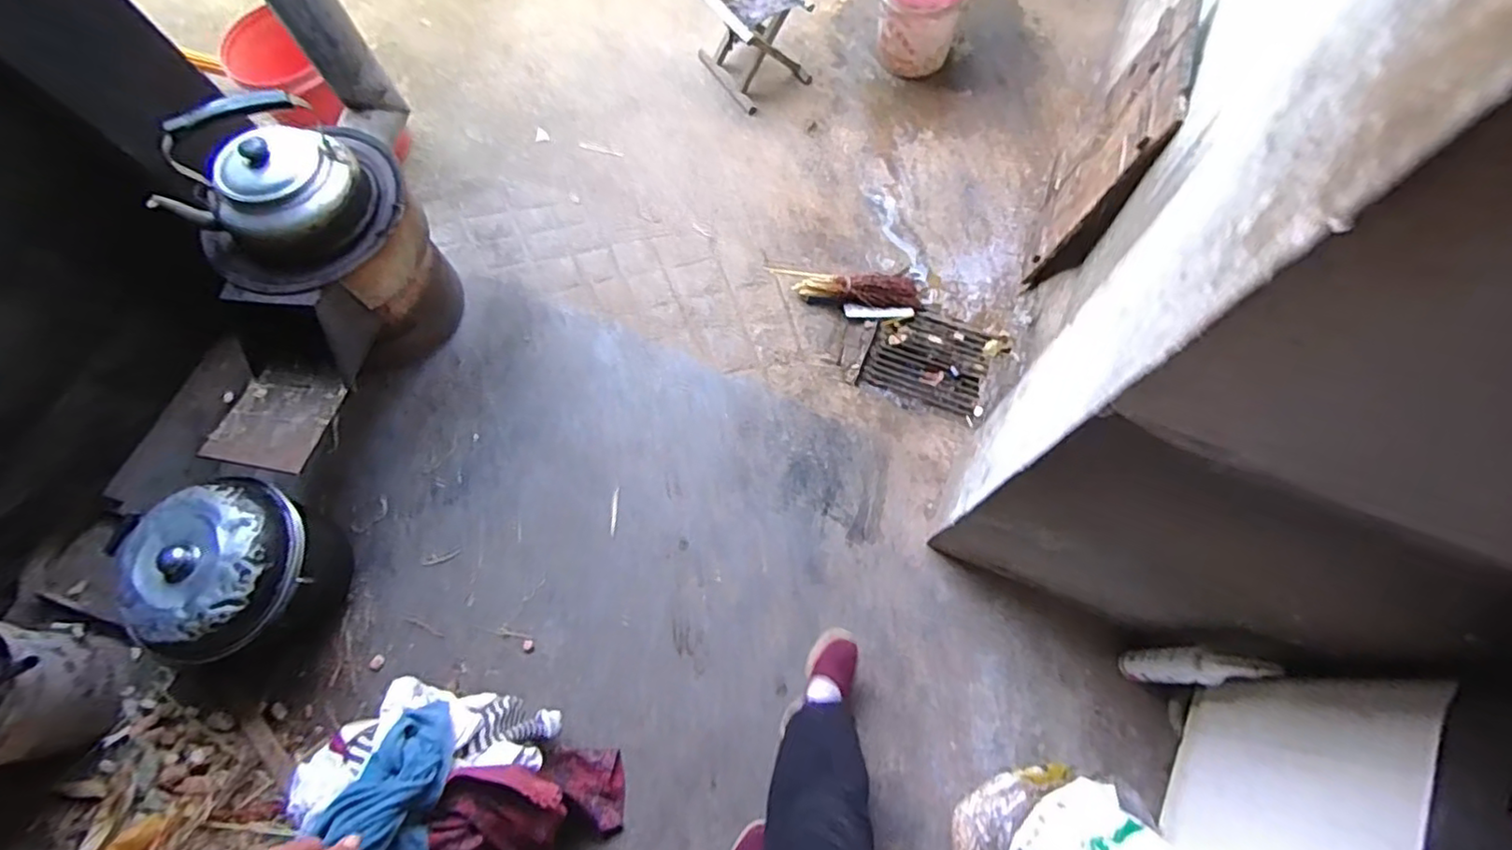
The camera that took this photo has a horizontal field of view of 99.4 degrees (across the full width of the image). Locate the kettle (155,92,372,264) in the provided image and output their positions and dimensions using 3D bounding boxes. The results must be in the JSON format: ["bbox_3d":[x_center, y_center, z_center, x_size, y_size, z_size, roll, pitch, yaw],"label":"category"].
[{"bbox_3d":[-0.881,-0.441,1.136,0.215,0.223,0.303,39,77,15],"label":"kettle"}]

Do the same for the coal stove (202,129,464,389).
[{"bbox_3d":[-0.879,-0.338,1.394,0.301,0.456,0.371,33,75,13],"label":"coal stove"}]

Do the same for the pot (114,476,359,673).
[{"bbox_3d":[-0.987,0.298,1.244,0.301,0.280,0.280,-1,70,3],"label":"pot"}]

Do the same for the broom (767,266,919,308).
[{"bbox_3d":[0.247,-0.375,1.723,0.398,0.096,0.122,6,71,5],"label":"broom"}]

